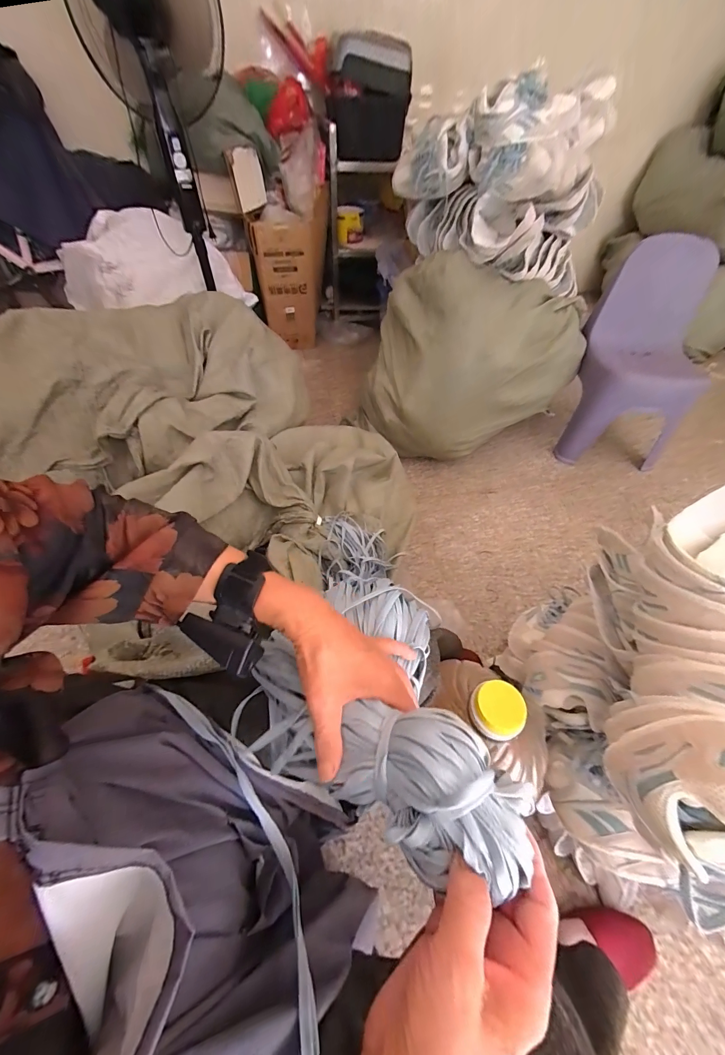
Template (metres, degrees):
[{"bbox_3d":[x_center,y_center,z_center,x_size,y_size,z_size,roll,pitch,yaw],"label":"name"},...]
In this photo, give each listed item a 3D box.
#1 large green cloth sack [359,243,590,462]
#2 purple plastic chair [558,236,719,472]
[{"bbox_3d":[0.338,-0.544,1.139,0.641,0.489,0.437,-27,58,-21],"label":"large green cloth sack"},{"bbox_3d":[0.892,-0.508,1.128,0.335,0.551,0.336,9,53,4],"label":"purple plastic chair"}]

